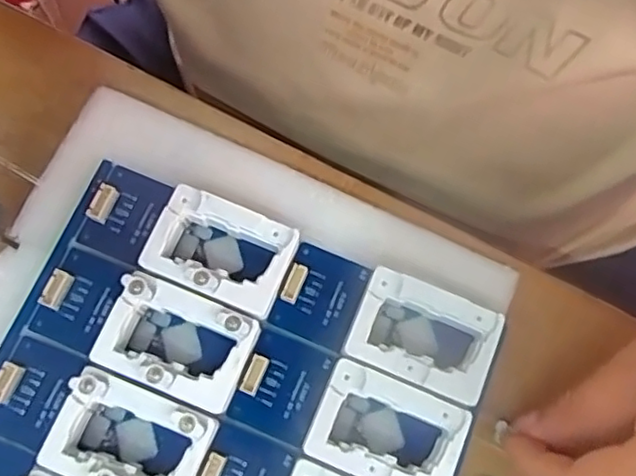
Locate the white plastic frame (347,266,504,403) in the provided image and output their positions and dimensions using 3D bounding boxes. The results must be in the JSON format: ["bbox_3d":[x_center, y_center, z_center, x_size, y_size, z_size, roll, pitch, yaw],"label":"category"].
[{"bbox_3d":[0.043,0.041,0.262,0.056,0.018,0.039,22,76,5],"label":"white plastic frame"}]

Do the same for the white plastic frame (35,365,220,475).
[{"bbox_3d":[-0.072,0.078,0.245,0.057,0.018,0.039,22,76,5],"label":"white plastic frame"}]

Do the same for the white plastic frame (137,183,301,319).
[{"bbox_3d":[-0.040,0.006,0.266,0.057,0.018,0.040,22,76,5],"label":"white plastic frame"}]

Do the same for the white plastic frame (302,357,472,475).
[{"bbox_3d":[0.027,0.076,0.250,0.056,0.017,0.040,22,76,5],"label":"white plastic frame"}]

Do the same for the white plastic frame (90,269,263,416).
[{"bbox_3d":[-0.056,0.042,0.255,0.058,0.018,0.039,22,76,5],"label":"white plastic frame"}]

